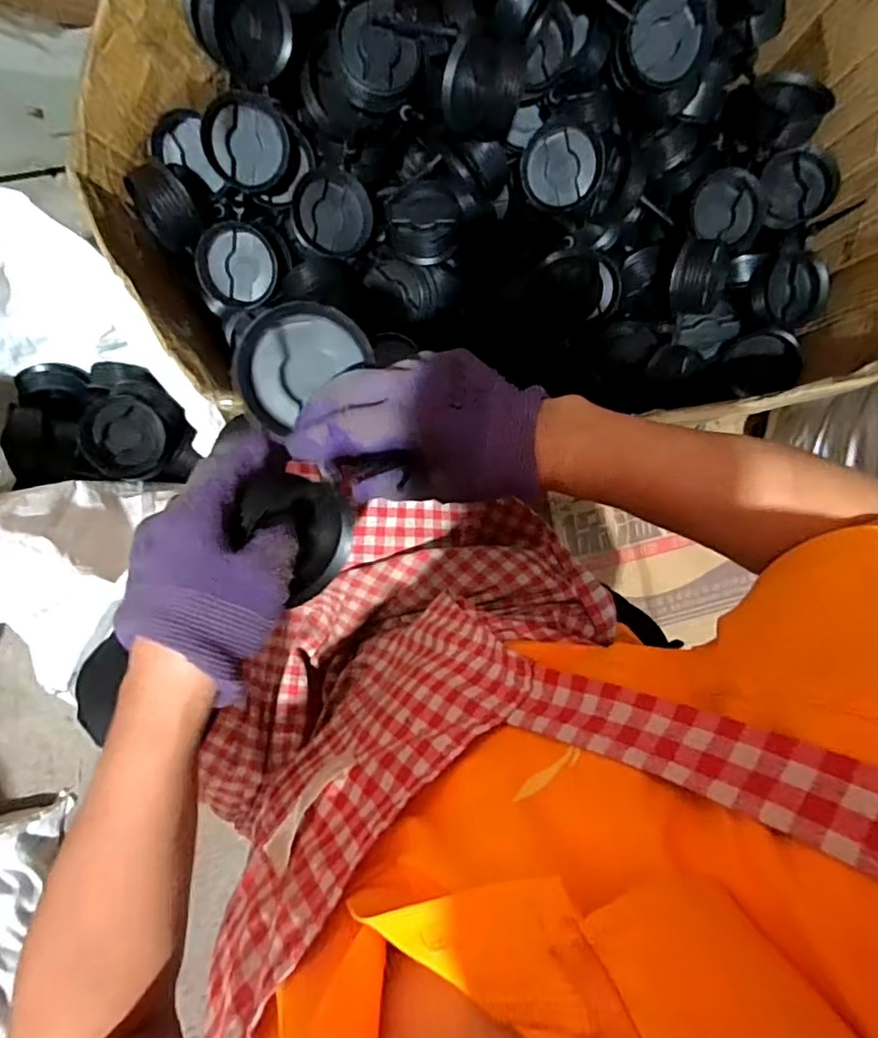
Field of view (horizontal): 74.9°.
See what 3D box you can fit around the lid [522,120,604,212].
[{"bbox_3d":[0.118,-0.338,0.552,0.073,0.018,0.072,-16,103,24],"label":"lid"}]

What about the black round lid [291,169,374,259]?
[{"bbox_3d":[-0.103,-0.295,0.559,0.074,0.016,0.076,-9,109,-26],"label":"black round lid"}]

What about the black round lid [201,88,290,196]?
[{"bbox_3d":[-0.179,-0.349,0.533,0.074,0.016,0.076,-11,115,-25],"label":"black round lid"}]

